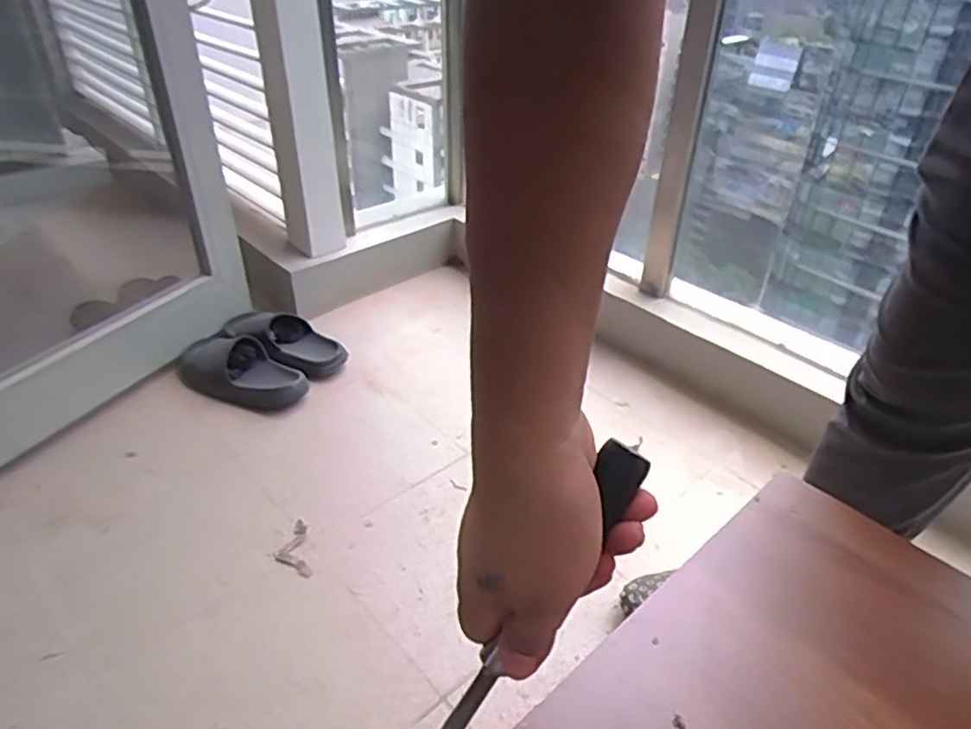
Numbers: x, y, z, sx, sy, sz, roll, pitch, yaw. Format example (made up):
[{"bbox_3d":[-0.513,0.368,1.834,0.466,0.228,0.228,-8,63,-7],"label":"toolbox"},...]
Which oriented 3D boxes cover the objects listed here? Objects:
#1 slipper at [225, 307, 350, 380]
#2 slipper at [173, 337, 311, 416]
[{"bbox_3d":[-0.392,-0.045,1.302,0.245,0.071,0.131,23,40,27],"label":"slipper"},{"bbox_3d":[-0.452,0.016,1.220,0.248,0.067,0.126,18,39,22],"label":"slipper"}]

